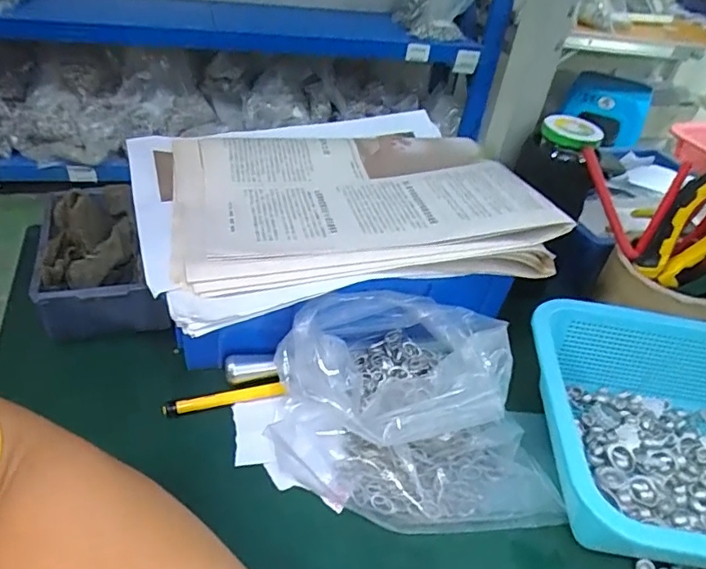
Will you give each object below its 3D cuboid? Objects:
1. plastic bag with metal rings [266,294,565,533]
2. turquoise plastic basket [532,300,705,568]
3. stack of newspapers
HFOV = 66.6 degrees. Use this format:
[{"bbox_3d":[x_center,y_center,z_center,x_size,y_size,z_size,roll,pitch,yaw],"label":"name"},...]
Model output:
[{"bbox_3d":[0.046,0.078,0.370,0.185,0.089,0.140,2,38,-8],"label":"plastic bag with metal rings"},{"bbox_3d":[0.272,0.117,0.369,0.286,0.072,0.187,8,38,0],"label":"turquoise plastic basket"},{"bbox_3d":[-0.022,-0.079,0.442,0.289,0.041,0.245,-8,41,-20],"label":"stack of newspapers"}]

